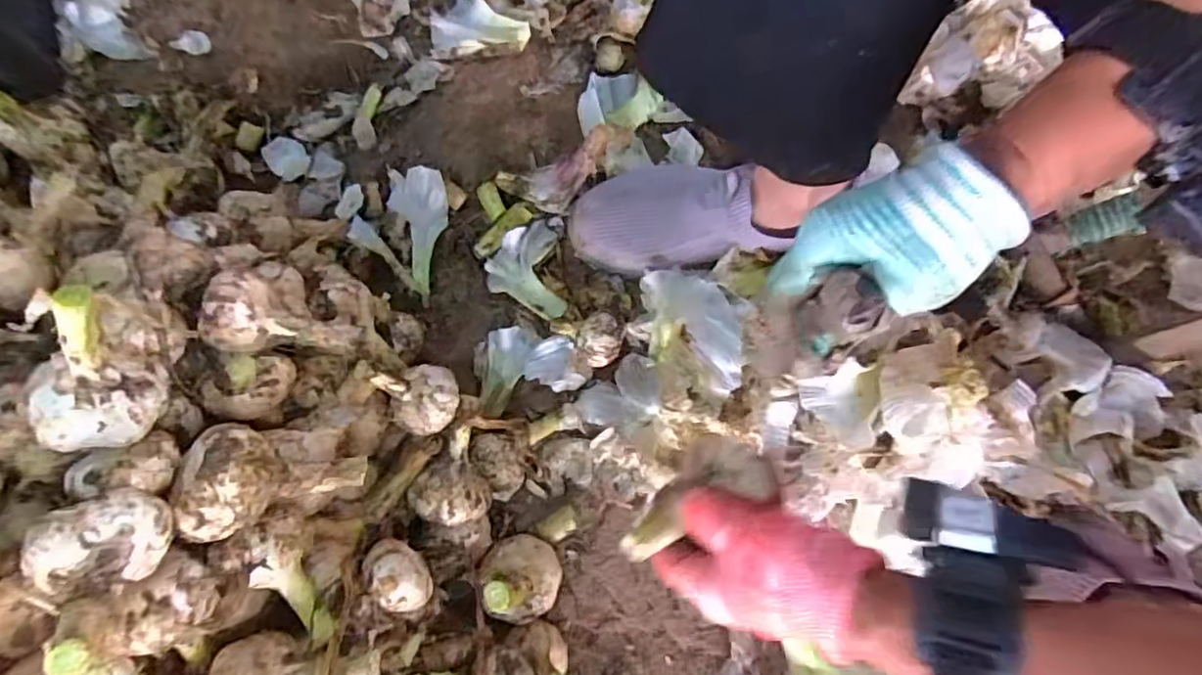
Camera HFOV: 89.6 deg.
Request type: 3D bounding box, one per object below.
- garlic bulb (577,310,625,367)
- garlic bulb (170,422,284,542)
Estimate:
[{"bbox_3d":[0.000,0.000,0.479,0.037,0.040,0.046,-5,78,-3],"label":"garlic bulb"},{"bbox_3d":[-0.190,0.072,0.307,0.048,0.034,0.049,0,78,-2],"label":"garlic bulb"}]

